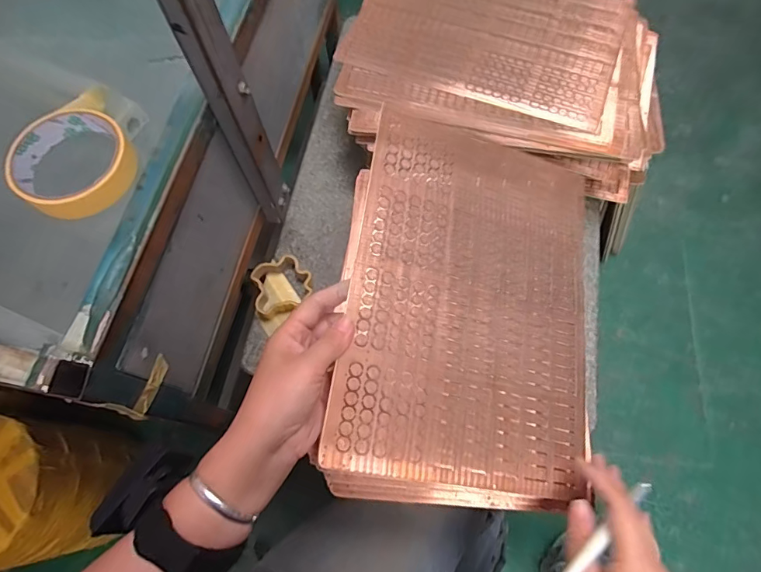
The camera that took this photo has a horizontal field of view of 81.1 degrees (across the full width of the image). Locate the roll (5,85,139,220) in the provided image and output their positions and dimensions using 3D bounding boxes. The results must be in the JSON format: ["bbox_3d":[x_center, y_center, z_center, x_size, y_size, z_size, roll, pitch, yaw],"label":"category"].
[{"bbox_3d":[-0.234,-0.097,0.341,0.084,0.025,0.092,-1,68,2],"label":"roll"}]

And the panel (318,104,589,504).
[{"bbox_3d":[0.091,0.007,0.408,0.239,0.008,0.326,15,71,-16],"label":"panel"}]

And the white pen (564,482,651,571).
[{"bbox_3d":[0.154,0.188,0.319,0.129,0.009,0.008,-34,71,-20],"label":"white pen"}]

